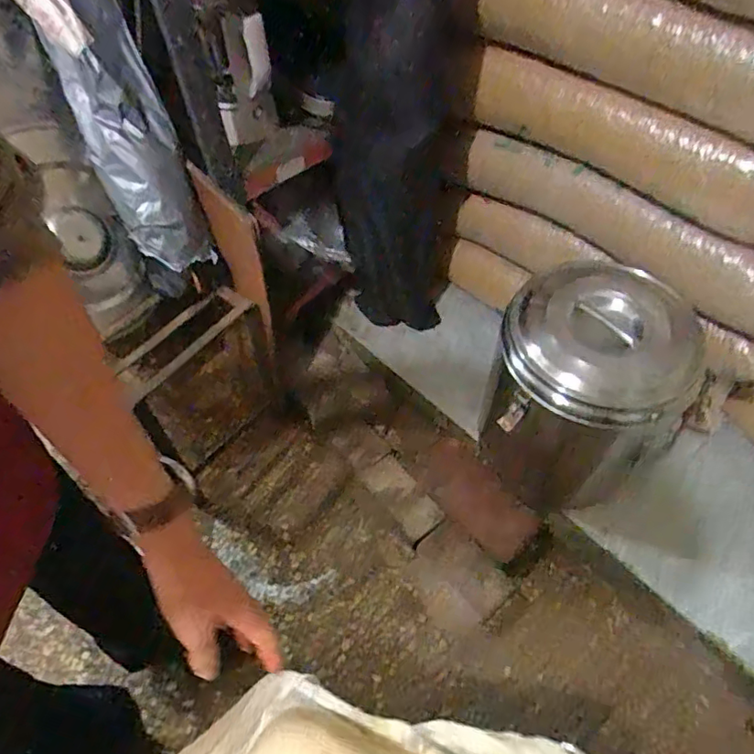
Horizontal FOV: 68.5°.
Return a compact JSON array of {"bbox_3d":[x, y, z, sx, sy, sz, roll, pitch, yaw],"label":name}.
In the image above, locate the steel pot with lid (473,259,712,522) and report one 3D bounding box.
[{"bbox_3d":[0.401,0.031,1.115,0.322,0.411,0.344,-1,56,1],"label":"steel pot with lid"}]

